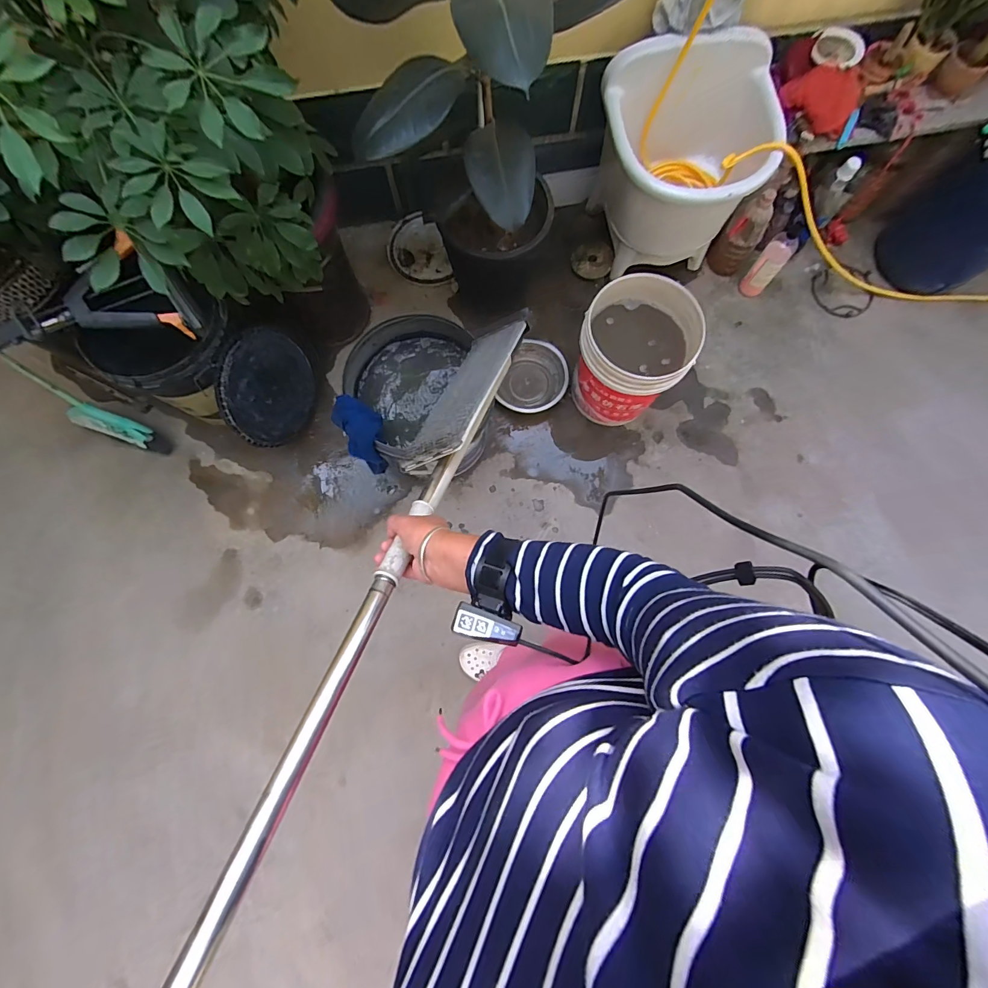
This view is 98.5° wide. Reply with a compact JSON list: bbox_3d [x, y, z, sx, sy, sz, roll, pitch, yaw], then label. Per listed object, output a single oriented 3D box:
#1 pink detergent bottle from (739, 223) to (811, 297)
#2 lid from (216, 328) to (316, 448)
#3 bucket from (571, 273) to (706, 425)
[{"bbox_3d":[0.939,-0.787,1.440,0.091,0.248,0.081,37,81,6],"label":"pink detergent bottle"},{"bbox_3d":[-0.671,-0.311,1.285,0.023,0.328,0.322,13,95,19],"label":"lid"},{"bbox_3d":[0.397,-0.407,1.266,0.290,0.331,0.285,0,79,1],"label":"bucket"}]

